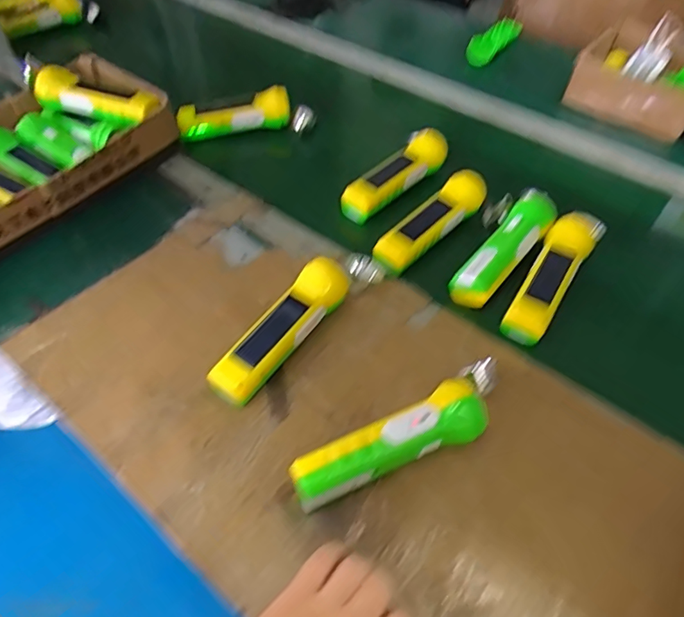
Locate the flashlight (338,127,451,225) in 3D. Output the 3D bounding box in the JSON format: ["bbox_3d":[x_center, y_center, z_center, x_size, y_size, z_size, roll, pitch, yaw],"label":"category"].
[{"bbox_3d":[0.075,-0.180,0.677,0.056,0.043,0.177,35,58,24],"label":"flashlight"}]

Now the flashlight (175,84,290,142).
[{"bbox_3d":[-0.165,-0.297,0.767,0.166,0.044,0.043,-14,52,-12],"label":"flashlight"}]

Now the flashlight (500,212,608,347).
[{"bbox_3d":[0.239,-0.046,0.563,0.049,0.035,0.196,30,56,22],"label":"flashlight"}]

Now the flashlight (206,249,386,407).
[{"bbox_3d":[-0.042,0.007,0.512,0.052,0.049,0.219,35,58,25],"label":"flashlight"}]

